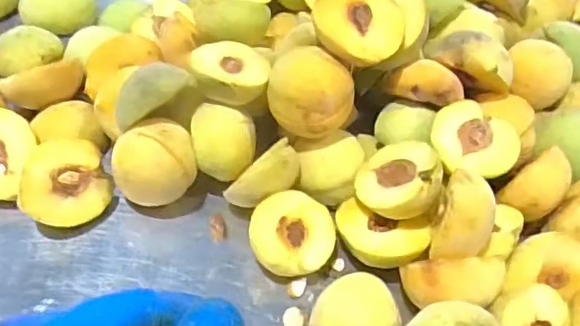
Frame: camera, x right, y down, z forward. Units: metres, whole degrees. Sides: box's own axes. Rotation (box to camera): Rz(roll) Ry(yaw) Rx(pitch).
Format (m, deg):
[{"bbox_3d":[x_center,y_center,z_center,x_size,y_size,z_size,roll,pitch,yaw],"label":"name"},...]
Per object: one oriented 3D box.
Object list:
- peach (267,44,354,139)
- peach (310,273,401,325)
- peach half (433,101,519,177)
[{"bbox_3d":[0.014,-0.045,0.416,0.060,0.053,0.052,11,49,2],"label":"peach"},{"bbox_3d":[0.039,0.096,0.362,0.050,0.025,0.051,10,45,3],"label":"peach"},{"bbox_3d":[0.123,-0.012,0.407,0.057,0.027,0.056,19,49,8],"label":"peach half"}]

